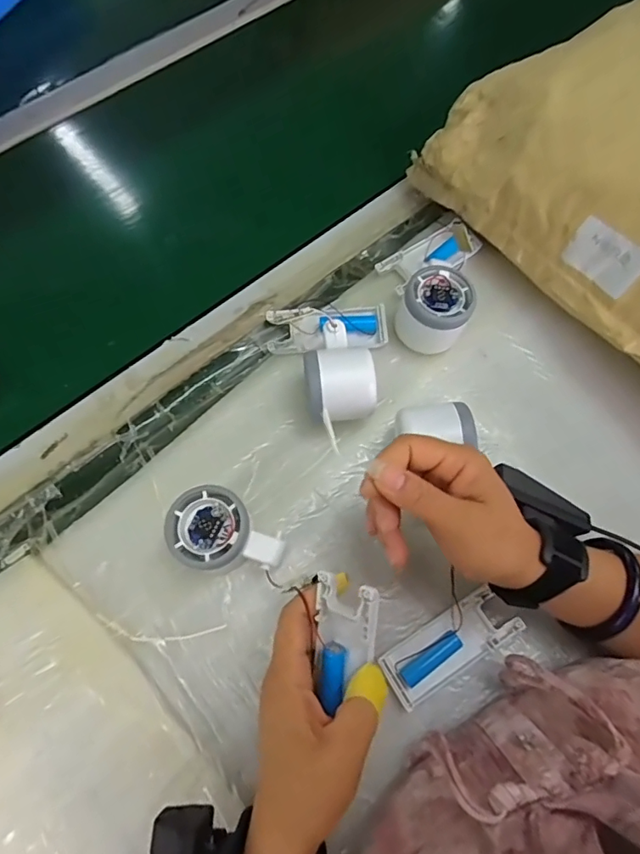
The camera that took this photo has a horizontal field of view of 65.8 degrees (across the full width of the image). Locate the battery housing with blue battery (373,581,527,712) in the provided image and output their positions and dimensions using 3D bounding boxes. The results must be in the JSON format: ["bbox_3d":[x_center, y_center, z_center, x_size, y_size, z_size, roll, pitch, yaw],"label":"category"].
[{"bbox_3d":[0.096,0.160,0.361,0.101,0.015,0.041,-30,74,-12],"label":"battery housing with blue battery"}]

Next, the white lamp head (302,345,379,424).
[{"bbox_3d":[0.015,-0.030,0.400,0.055,0.055,0.055,-7,71,-5],"label":"white lamp head"}]

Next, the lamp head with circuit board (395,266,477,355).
[{"bbox_3d":[0.098,-0.099,0.429,0.058,0.054,0.053,1,70,-2],"label":"lamp head with circuit board"}]

